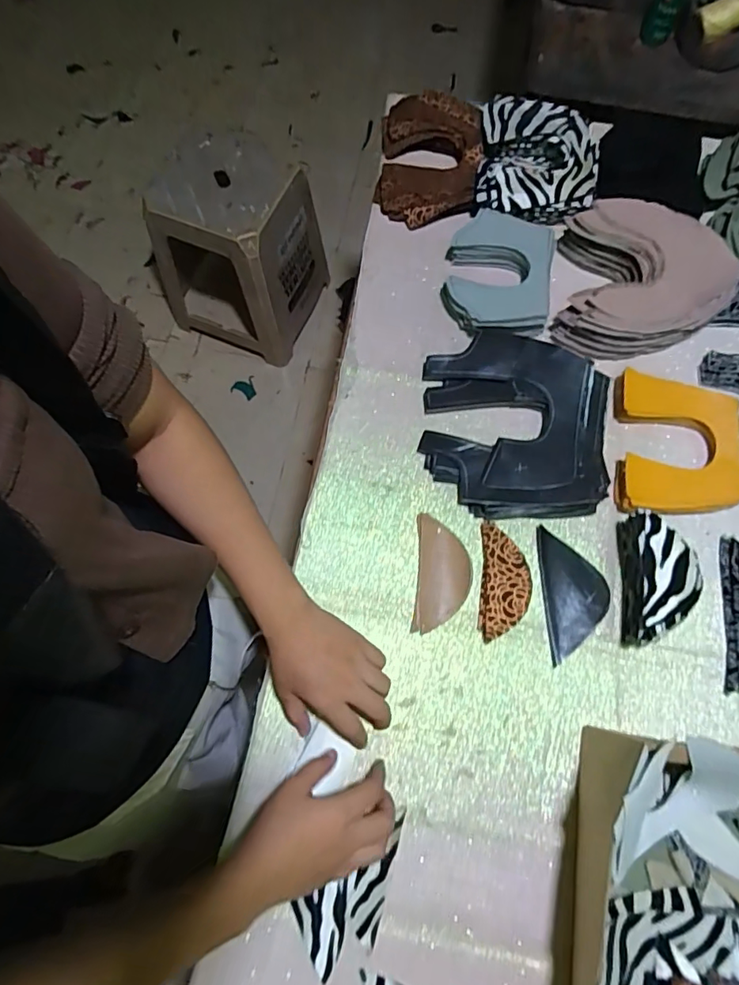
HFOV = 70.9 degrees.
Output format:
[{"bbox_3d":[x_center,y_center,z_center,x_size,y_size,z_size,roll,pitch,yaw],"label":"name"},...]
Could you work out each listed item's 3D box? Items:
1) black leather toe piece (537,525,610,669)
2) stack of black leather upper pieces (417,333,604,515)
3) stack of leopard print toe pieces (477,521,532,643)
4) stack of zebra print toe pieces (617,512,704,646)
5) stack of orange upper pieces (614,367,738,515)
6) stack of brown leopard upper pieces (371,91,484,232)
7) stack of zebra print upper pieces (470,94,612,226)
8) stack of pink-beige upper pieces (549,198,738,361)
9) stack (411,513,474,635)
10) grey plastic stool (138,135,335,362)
[{"bbox_3d":[0.207,0.100,0.520,0.062,0.010,0.127,-1,73,-1],"label":"black leather toe piece"},{"bbox_3d":[0.156,-0.077,0.562,0.193,0.033,0.211,5,73,3],"label":"stack of black leather upper pieces"},{"bbox_3d":[0.137,0.090,0.523,0.048,0.011,0.113,5,73,1],"label":"stack of leopard print toe pieces"},{"bbox_3d":[0.274,0.083,0.497,0.049,0.061,0.120,4,73,0],"label":"stack of zebra print toe pieces"},{"bbox_3d":[0.330,-0.048,0.552,0.129,0.025,0.158,9,73,2],"label":"stack of orange upper pieces"},{"bbox_3d":[0.077,-0.433,0.673,0.126,0.038,0.178,7,73,1],"label":"stack of brown leopard upper pieces"},{"bbox_3d":[0.215,-0.413,0.656,0.156,0.050,0.163,7,73,1],"label":"stack of zebra print upper pieces"},{"bbox_3d":[0.314,-0.245,0.598,0.180,0.055,0.178,9,73,2],"label":"stack of pink-beige upper pieces"},{"bbox_3d":[0.075,0.082,0.526,0.054,0.009,0.115,5,73,1],"label":"stack"},{"bbox_3d":[-0.310,-0.589,1.289,0.308,0.386,0.322,19,73,5],"label":"grey plastic stool"}]

